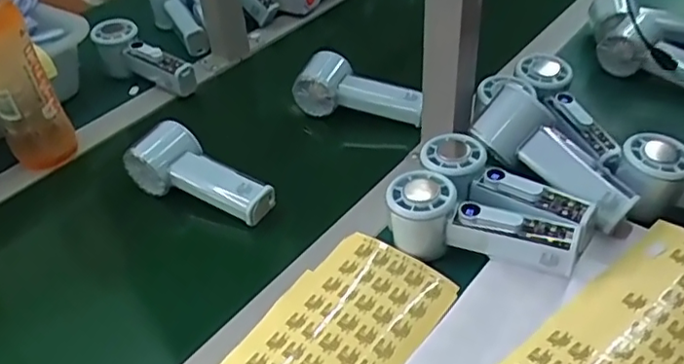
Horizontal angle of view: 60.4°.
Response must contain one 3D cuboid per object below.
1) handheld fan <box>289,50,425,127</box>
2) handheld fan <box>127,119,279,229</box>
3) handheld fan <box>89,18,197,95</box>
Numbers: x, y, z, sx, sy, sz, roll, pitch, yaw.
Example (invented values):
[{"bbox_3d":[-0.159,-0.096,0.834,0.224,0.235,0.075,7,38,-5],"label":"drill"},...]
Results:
[{"bbox_3d":[0.019,-0.105,0.665,0.150,0.054,0.047,12,43,19],"label":"handheld fan"},{"bbox_3d":[-0.138,-0.008,0.571,0.150,0.045,0.057,21,47,28],"label":"handheld fan"},{"bbox_3d":[-0.253,-0.156,0.740,0.148,0.059,0.055,29,51,34],"label":"handheld fan"}]

